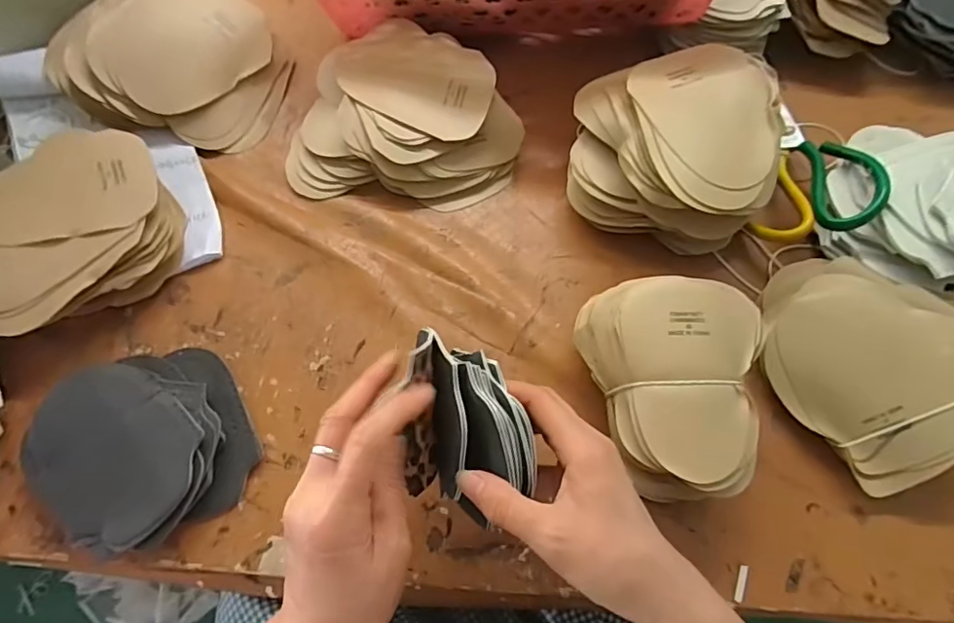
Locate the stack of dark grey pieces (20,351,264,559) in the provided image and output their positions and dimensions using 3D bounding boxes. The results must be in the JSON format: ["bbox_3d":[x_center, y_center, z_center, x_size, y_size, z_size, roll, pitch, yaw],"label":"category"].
[{"bbox_3d":[-0.236,0.092,0.384,0.131,0.036,0.135,-32,73,-14],"label":"stack of dark grey pieces"}]

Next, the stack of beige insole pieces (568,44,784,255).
[{"bbox_3d":[0.157,-0.126,0.446,0.150,0.106,0.148,3,68,-2],"label":"stack of beige insole pieces"}]

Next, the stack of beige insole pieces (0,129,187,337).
[{"bbox_3d":[-0.317,-0.063,0.422,0.160,0.055,0.132,-32,73,-14],"label":"stack of beige insole pieces"}]

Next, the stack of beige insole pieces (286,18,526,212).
[{"bbox_3d":[-0.062,-0.181,0.490,0.196,0.048,0.161,4,68,-1],"label":"stack of beige insole pieces"}]

